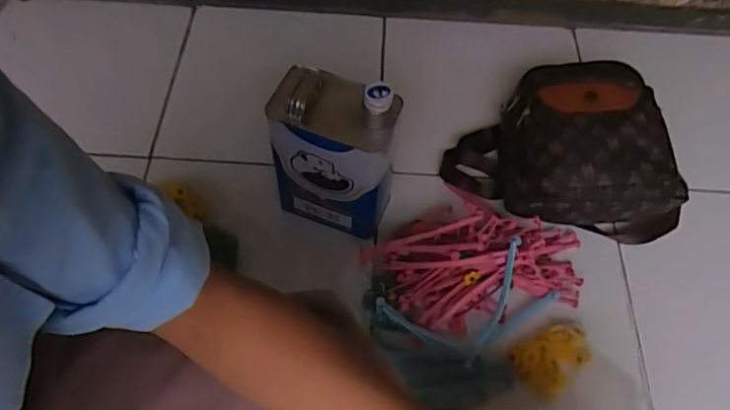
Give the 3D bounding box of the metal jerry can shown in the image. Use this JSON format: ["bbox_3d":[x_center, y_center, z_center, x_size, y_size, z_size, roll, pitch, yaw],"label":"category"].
[{"bbox_3d":[-0.043,-0.076,0.840,0.170,0.245,0.101,18,59,9],"label":"metal jerry can"}]

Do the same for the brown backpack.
[{"bbox_3d":[0.332,-0.103,0.931,0.376,0.157,0.258,6,58,1],"label":"brown backpack"}]

